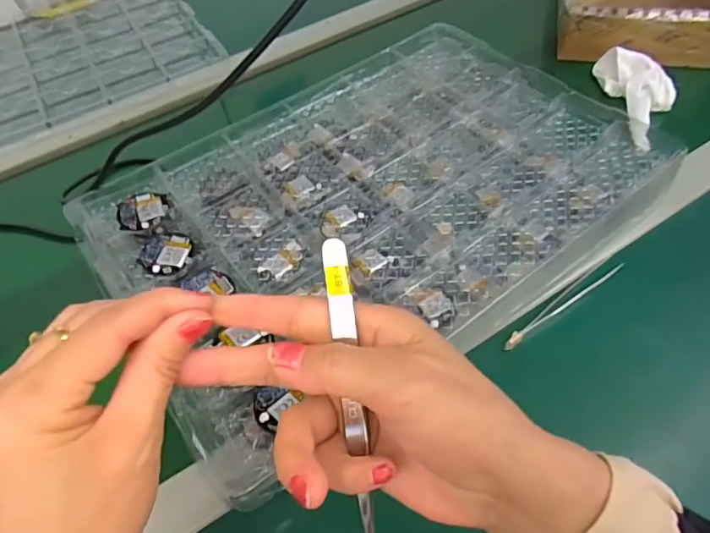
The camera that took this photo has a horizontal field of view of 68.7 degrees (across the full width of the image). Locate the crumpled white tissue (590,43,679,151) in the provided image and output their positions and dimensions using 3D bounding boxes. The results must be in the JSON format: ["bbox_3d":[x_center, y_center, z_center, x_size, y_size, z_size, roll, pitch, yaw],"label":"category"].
[{"bbox_3d":[0.297,-0.178,0.532,0.057,0.031,0.136,-4,53,2],"label":"crumpled white tissue"}]

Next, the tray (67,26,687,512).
[{"bbox_3d":[0.017,-0.065,0.459,0.452,0.039,0.320,-33,57,-19],"label":"tray"}]

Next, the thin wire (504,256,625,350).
[{"bbox_3d":[0.164,0.027,0.408,0.127,0.008,0.014,-32,57,-18],"label":"thin wire"}]

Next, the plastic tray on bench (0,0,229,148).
[{"bbox_3d":[-0.412,-0.249,0.660,0.442,0.024,0.273,-27,56,-15],"label":"plastic tray on bench"}]

